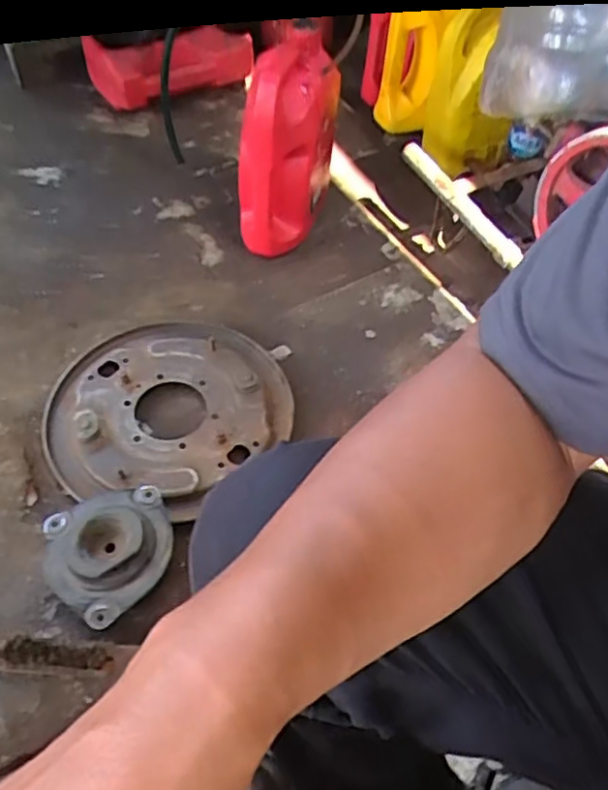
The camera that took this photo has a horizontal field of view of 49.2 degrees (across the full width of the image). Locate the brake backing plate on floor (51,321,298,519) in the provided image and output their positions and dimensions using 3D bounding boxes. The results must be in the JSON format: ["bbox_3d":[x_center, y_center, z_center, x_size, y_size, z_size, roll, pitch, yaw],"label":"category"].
[{"bbox_3d":[-0.170,0.017,0.860,0.297,0.038,0.285,3,53,-4],"label":"brake backing plate on floor"}]

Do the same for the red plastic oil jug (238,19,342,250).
[{"bbox_3d":[-0.022,-0.359,1.004,0.085,0.318,0.176,22,54,11],"label":"red plastic oil jug"}]

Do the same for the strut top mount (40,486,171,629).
[{"bbox_3d":[-0.208,0.174,0.716,0.133,0.058,0.141,-14,56,-16],"label":"strut top mount"}]

